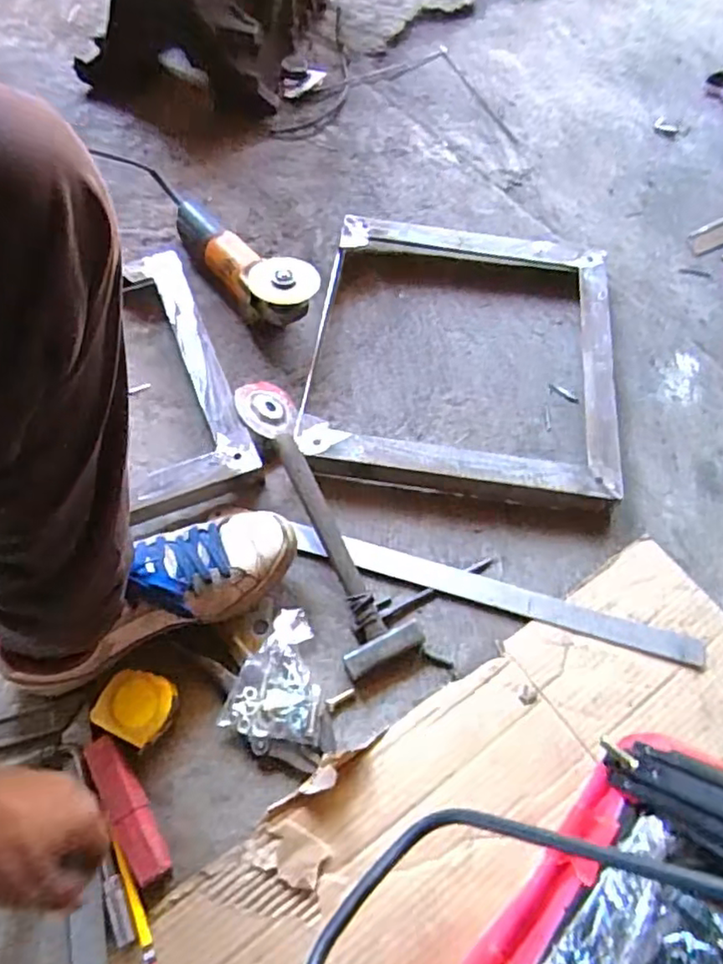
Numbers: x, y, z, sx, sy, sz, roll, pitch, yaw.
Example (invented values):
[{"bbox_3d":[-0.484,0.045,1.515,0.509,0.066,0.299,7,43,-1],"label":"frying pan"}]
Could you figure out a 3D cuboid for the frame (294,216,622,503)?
[{"bbox_3d":[0.129,-0.169,0.799,0.367,0.052,0.392,8,61,3],"label":"frame"}]

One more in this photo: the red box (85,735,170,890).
[{"bbox_3d":[-0.200,0.278,0.542,0.031,0.025,0.121,-28,65,-16],"label":"red box"}]

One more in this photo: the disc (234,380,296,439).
[{"bbox_3d":[-0.110,-0.085,0.735,0.075,0.012,0.076,16,54,-24],"label":"disc"}]

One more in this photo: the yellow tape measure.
[{"bbox_3d":[-0.203,0.201,0.570,0.061,0.024,0.057,23,63,12],"label":"yellow tape measure"}]

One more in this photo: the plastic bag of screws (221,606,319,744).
[{"bbox_3d":[-0.076,0.182,0.592,0.091,0.039,0.110,8,61,4],"label":"plastic bag of screws"}]

